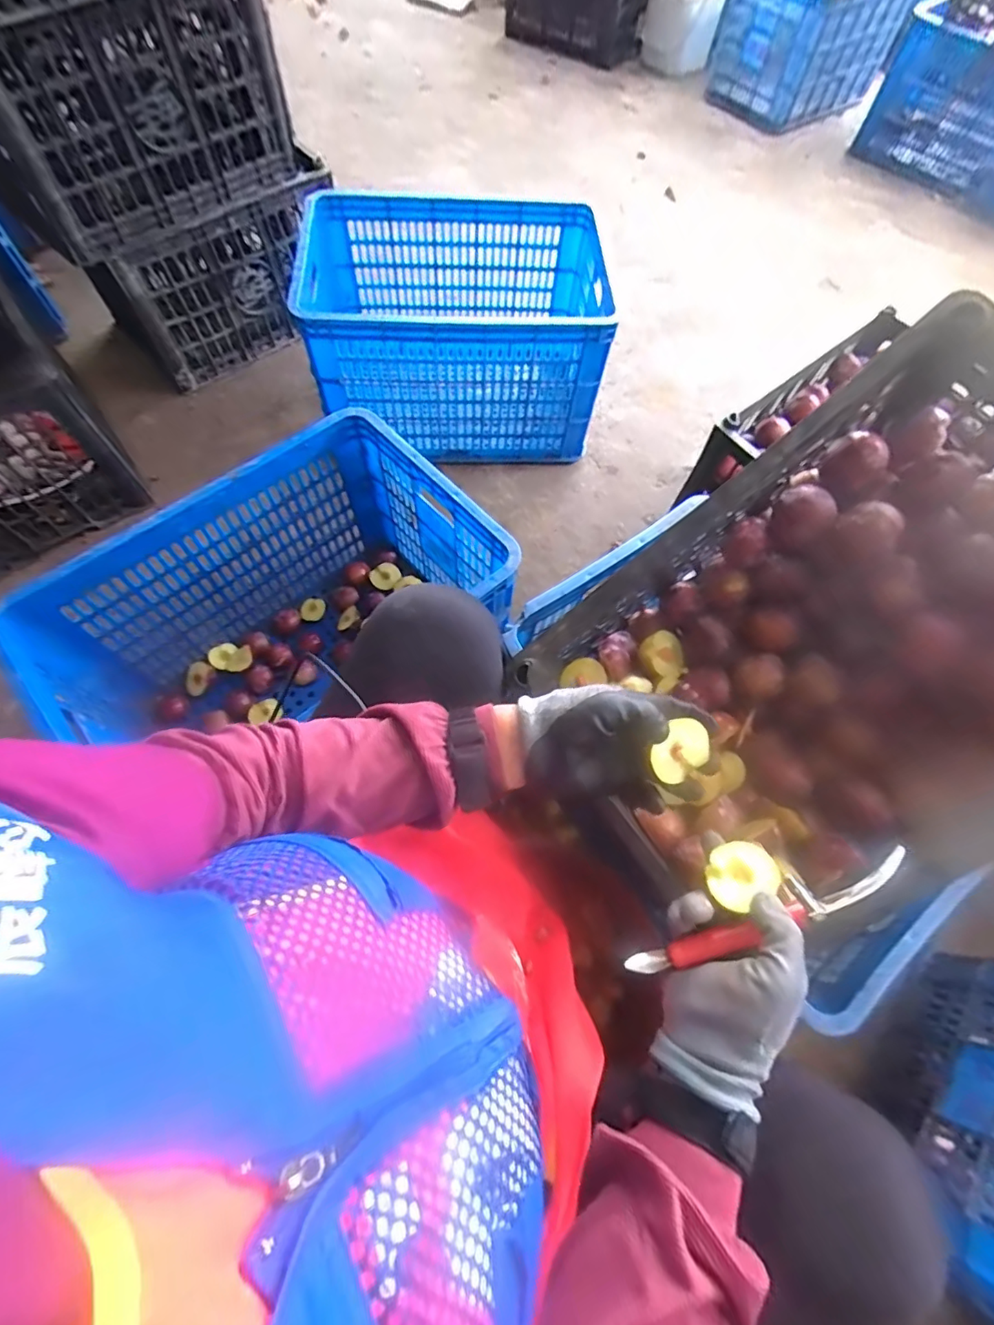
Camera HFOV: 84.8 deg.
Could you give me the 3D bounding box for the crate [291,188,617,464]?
[{"bbox_3d":[-0.063,-0.692,1.153,0.571,0.361,0.364,-5,67,-1],"label":"crate"}]

